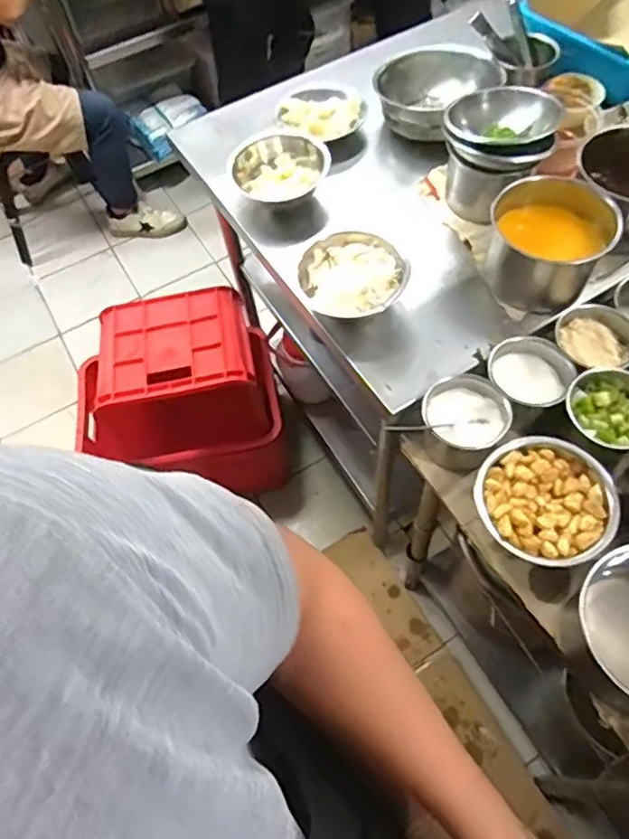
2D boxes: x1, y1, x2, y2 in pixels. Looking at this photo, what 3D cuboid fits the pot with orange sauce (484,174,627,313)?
[{"bbox_3d":[0.344,-0.256,0.867,0.159,0.135,0.149,-2,60,3],"label":"pot with orange sauce"}]

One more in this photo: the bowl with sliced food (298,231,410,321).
[{"bbox_3d":[0.060,-0.206,0.895,0.143,0.059,0.156,-20,60,-7],"label":"bowl with sliced food"}]

